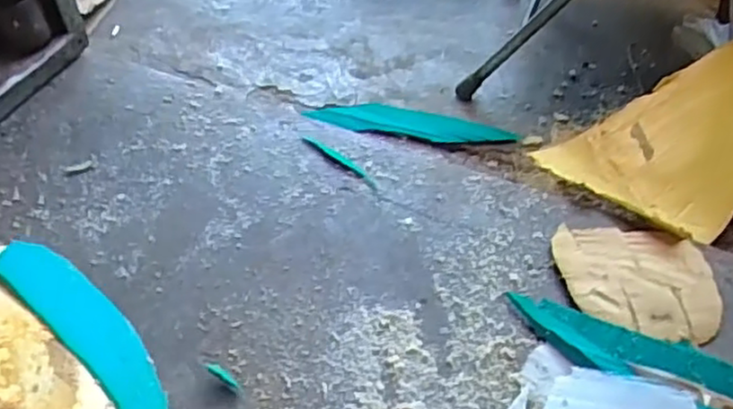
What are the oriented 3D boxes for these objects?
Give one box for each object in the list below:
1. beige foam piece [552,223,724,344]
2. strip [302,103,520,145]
[{"bbox_3d":[0.303,0.086,0.800,0.171,0.016,0.148,4,48,2],"label":"beige foam piece"},{"bbox_3d":[0.074,-0.136,1.173,0.330,0.016,0.070,9,48,7],"label":"strip"}]

